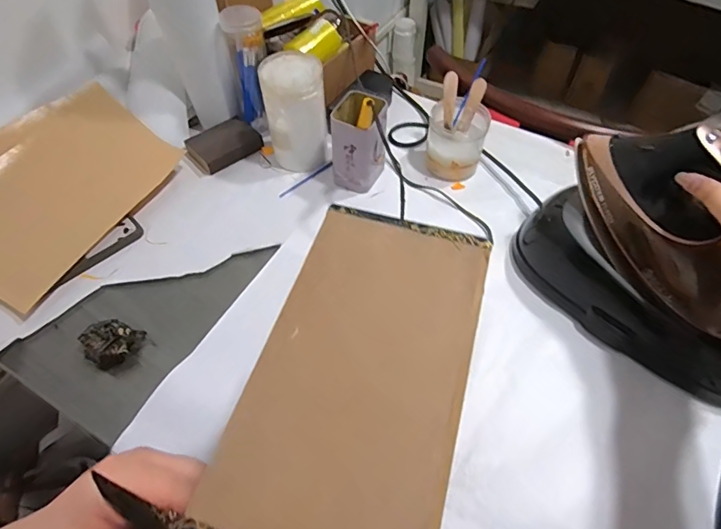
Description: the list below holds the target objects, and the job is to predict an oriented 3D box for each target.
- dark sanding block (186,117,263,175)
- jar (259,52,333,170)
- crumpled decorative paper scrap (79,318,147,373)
[{"bbox_3d":[-0.213,-0.188,0.712,0.108,0.030,0.067,-36,60,-22],"label":"dark sanding block"},{"bbox_3d":[-0.092,-0.215,0.661,0.085,0.145,0.079,-5,54,-2],"label":"jar"},{"bbox_3d":[-0.283,0.086,0.520,0.046,0.028,0.057,33,61,23],"label":"crumpled decorative paper scrap"}]

